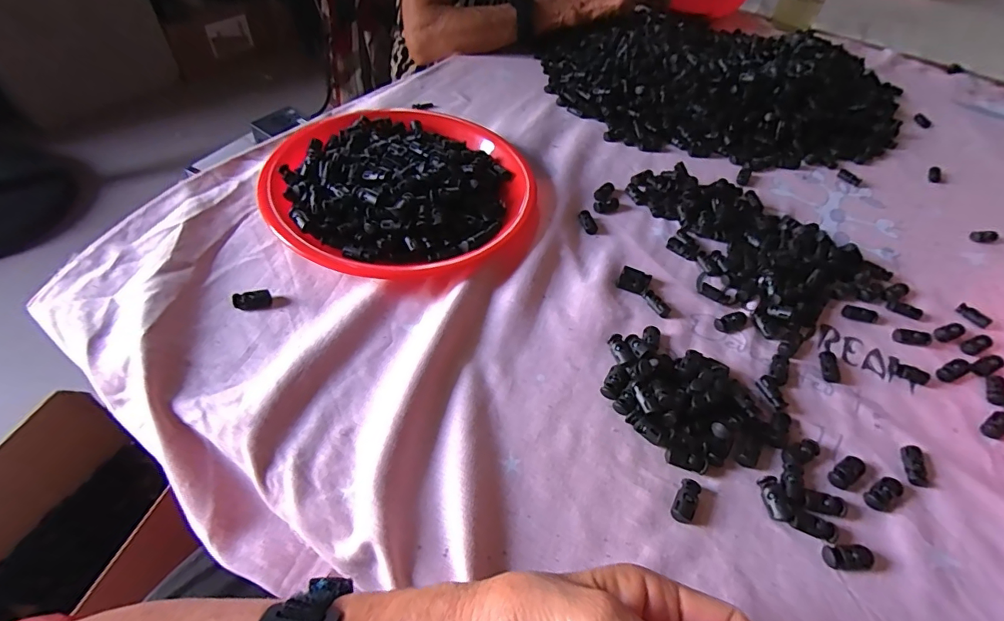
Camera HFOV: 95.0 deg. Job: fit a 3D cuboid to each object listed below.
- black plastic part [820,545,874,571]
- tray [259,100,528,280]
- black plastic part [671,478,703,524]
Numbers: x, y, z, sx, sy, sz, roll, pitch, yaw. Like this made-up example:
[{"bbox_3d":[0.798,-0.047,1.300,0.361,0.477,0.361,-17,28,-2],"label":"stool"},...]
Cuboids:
[{"bbox_3d":[0.220,0.157,0.292,0.028,0.009,0.013,2,52,-6],"label":"black plastic part"},{"bbox_3d":[-0.101,-0.136,0.471,0.250,0.038,0.250,4,52,-5],"label":"tray"},{"bbox_3d":[0.124,0.125,0.305,0.014,0.008,0.032,31,55,16],"label":"black plastic part"}]

